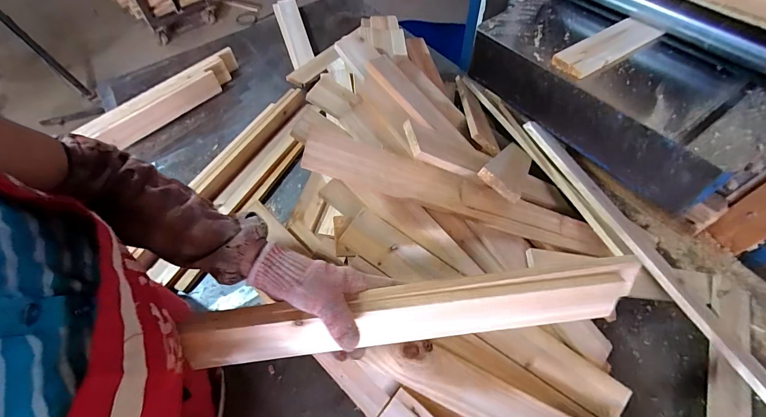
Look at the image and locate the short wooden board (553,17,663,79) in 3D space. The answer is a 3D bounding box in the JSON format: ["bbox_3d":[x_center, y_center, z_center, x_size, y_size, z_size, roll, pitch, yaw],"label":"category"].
[{"bbox_3d":[0.440,-0.318,0.661,0.235,0.017,0.075,-30,61,-15],"label":"short wooden board"}]

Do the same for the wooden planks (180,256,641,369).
[{"bbox_3d":[0.042,0.122,0.378,0.491,0.072,0.022,-7,20,-4],"label":"wooden planks"}]

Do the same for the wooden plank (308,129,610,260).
[{"bbox_3d":[0.139,-0.014,0.518,0.517,0.017,0.069,16,70,-19],"label":"wooden plank"}]

